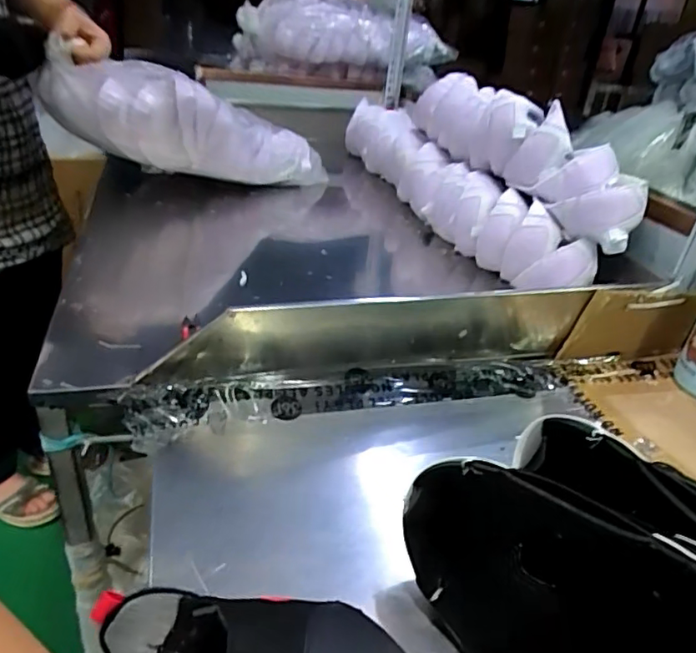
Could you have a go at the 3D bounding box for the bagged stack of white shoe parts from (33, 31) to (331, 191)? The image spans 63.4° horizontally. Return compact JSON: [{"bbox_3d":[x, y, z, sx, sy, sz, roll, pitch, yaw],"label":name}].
[{"bbox_3d":[-0.274,-0.386,1.155,0.178,0.165,0.584,29,17,34],"label":"bagged stack of white shoe parts"}]

